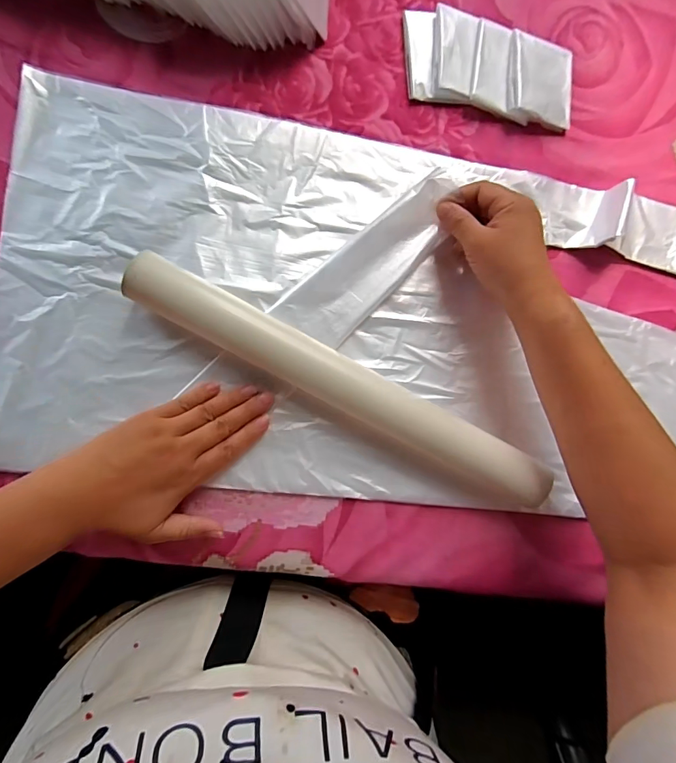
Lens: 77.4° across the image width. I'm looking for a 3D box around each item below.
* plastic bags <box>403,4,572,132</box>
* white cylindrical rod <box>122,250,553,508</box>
[{"bbox_3d":[0.139,-0.288,0.386,0.159,0.015,0.080,7,86,-7],"label":"plastic bags"},{"bbox_3d":[0.008,0.005,0.331,0.351,0.038,0.042,27,83,-5],"label":"white cylindrical rod"}]

